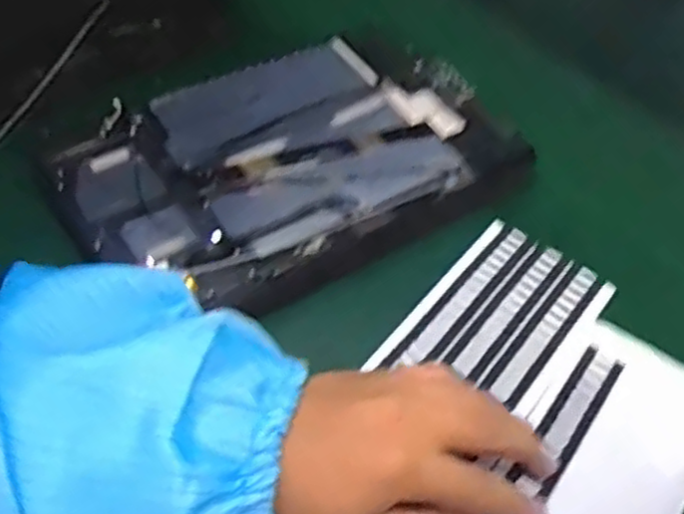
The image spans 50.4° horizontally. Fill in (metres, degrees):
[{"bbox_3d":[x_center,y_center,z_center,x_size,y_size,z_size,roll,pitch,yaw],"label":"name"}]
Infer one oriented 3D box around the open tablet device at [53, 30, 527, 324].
[{"bbox_3d":[-0.029,-0.056,0.408,0.236,0.024,0.153,-24,56,-23],"label":"open tablet device"}]

